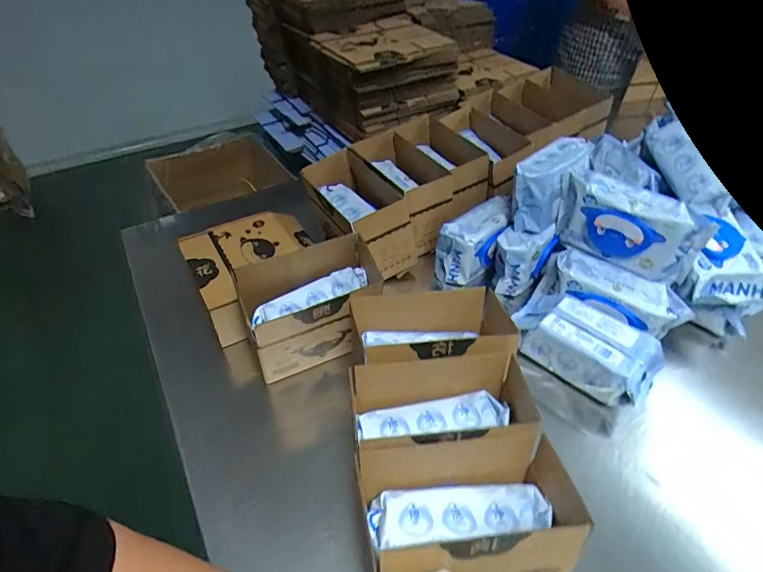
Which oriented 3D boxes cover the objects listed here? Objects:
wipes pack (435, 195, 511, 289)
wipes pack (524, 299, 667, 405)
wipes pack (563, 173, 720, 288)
[{"bbox_3d":[0.181,-0.081,0.855,0.171,0.110,0.078,-31,52,-28],"label":"wipes pack"},{"bbox_3d":[0.321,0.100,0.690,0.175,0.079,0.111,35,54,30],"label":"wipes pack"},{"bbox_3d":[0.390,-0.095,0.725,0.208,0.108,0.077,27,50,25],"label":"wipes pack"}]

